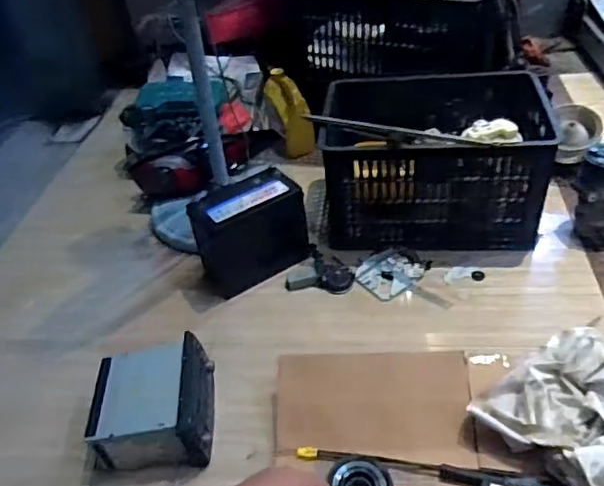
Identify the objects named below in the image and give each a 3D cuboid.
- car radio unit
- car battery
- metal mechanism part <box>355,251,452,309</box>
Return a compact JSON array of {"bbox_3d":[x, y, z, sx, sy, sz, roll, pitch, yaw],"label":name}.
[{"bbox_3d":[-0.262,0.283,1.010,0.195,0.113,0.209,-8,39,-2],"label":"car radio unit"},{"bbox_3d":[-0.121,-0.035,1.297,0.240,0.191,0.153,-27,43,-23],"label":"car battery"},{"bbox_3d":[0.227,0.084,1.249,0.211,0.020,0.128,27,49,34],"label":"metal mechanism part"}]

